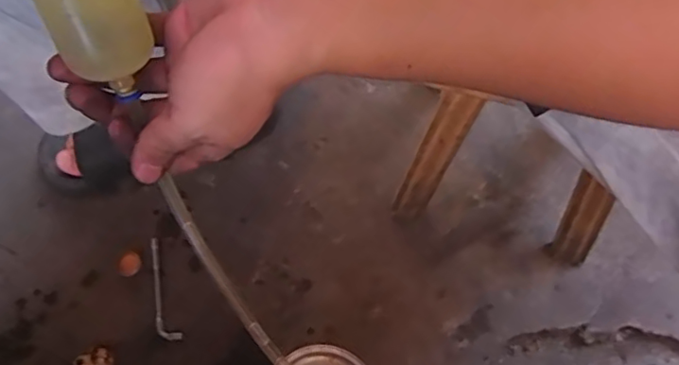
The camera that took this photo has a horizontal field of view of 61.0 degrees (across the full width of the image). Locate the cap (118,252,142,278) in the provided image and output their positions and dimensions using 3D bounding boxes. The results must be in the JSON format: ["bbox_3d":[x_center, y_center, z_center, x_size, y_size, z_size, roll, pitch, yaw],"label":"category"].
[{"bbox_3d":[-0.234,0.091,0.641,0.025,0.004,0.027,-1,66,1],"label":"cap"}]

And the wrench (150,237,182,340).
[{"bbox_3d":[-0.196,0.116,0.626,0.023,0.006,0.115,-19,67,-7],"label":"wrench"}]

